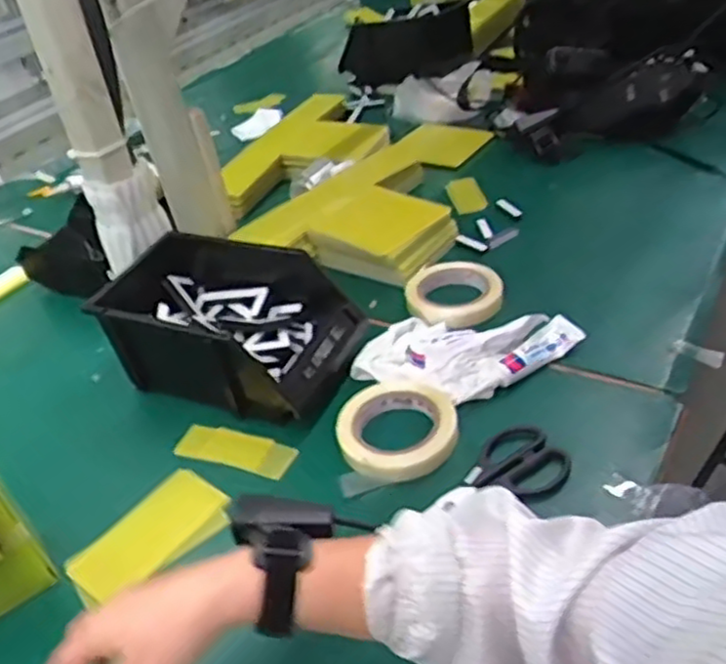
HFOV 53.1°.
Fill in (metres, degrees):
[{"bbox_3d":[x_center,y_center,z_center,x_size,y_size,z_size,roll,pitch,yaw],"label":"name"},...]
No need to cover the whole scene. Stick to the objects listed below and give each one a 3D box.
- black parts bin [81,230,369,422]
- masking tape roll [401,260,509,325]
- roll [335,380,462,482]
[{"bbox_3d":[-0.146,-0.008,0.801,0.252,0.115,0.181,8,41,22],"label":"black parts bin"},{"bbox_3d":[0.108,-0.049,0.885,0.113,0.025,0.113,-6,37,5],"label":"masking tape roll"},{"bbox_3d":[0.032,0.090,0.707,0.114,0.025,0.113,-6,37,5],"label":"roll"}]

